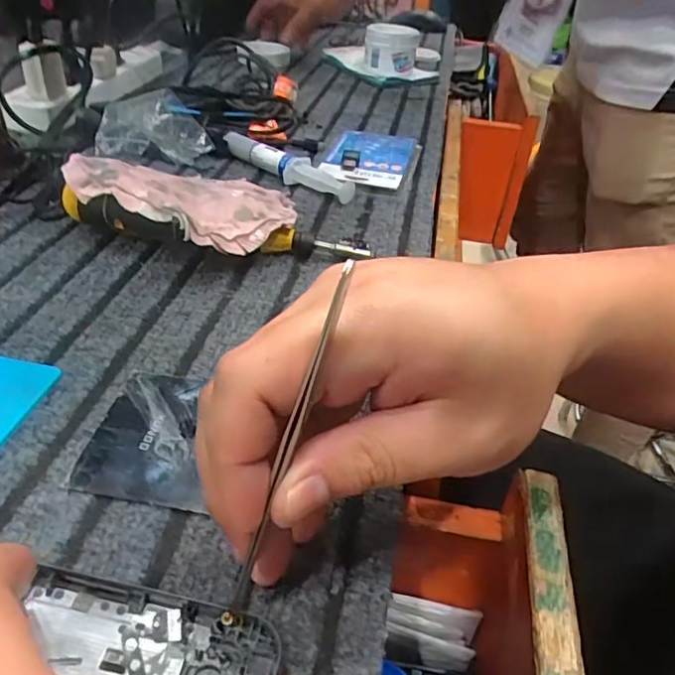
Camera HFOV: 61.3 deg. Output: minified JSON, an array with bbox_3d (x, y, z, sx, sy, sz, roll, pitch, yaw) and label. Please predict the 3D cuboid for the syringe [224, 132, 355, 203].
[{"bbox_3d":[-0.050,-0.156,0.517,0.147,0.023,0.027,26,41,23],"label":"syringe"}]

